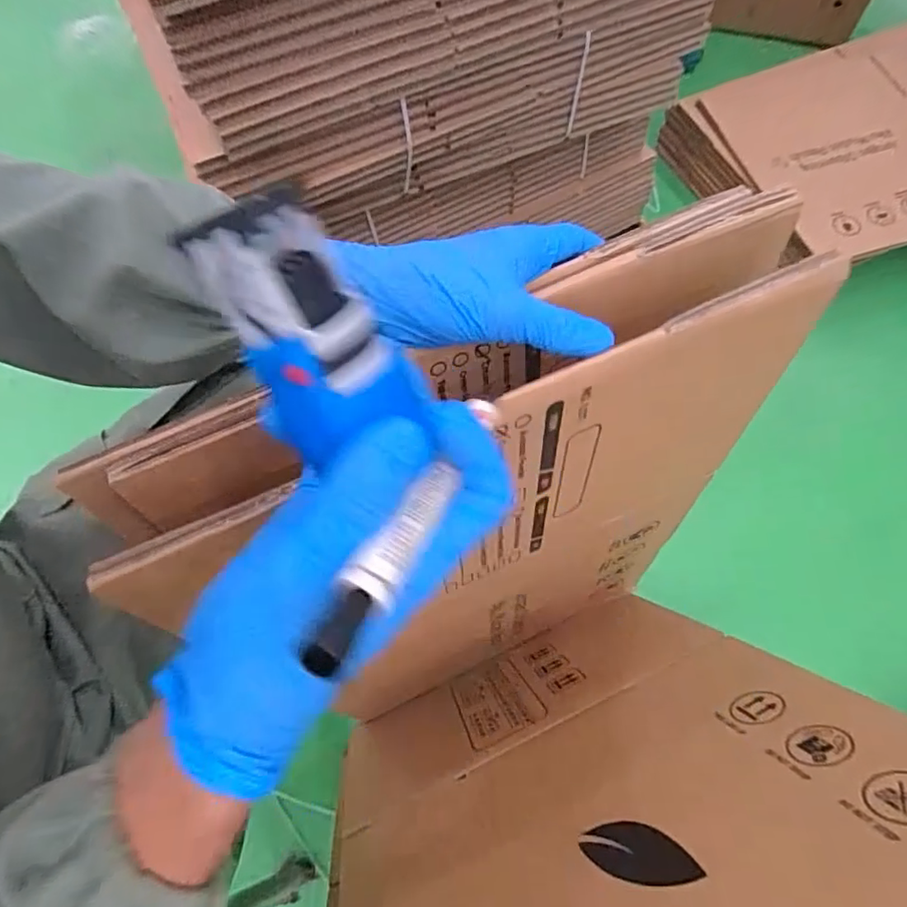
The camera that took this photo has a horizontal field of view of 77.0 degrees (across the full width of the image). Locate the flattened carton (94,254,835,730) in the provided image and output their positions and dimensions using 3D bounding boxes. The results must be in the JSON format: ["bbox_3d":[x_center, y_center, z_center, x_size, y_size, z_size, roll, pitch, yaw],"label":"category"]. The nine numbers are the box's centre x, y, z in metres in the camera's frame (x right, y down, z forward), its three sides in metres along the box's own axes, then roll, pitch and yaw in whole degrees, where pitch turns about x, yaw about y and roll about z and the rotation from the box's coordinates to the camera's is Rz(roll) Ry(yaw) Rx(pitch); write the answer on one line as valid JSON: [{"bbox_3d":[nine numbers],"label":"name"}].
[{"bbox_3d":[0.052,0.118,0.534,0.422,0.581,0.019,-23,61,-9],"label":"flattened carton"}]

